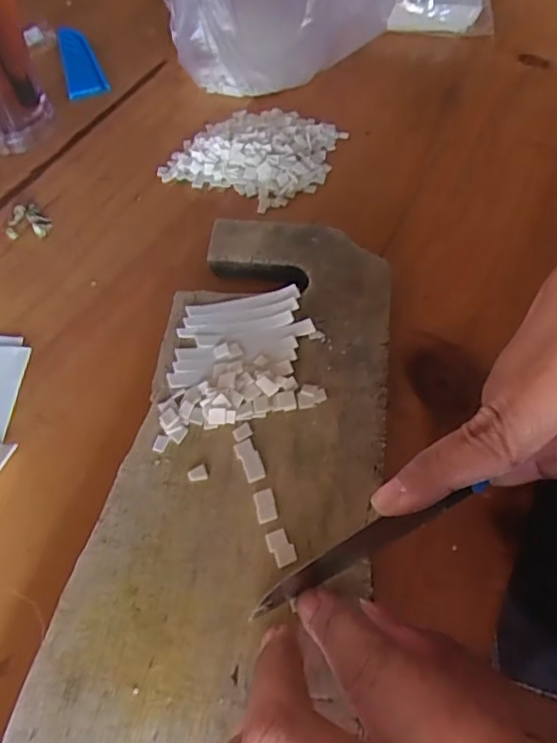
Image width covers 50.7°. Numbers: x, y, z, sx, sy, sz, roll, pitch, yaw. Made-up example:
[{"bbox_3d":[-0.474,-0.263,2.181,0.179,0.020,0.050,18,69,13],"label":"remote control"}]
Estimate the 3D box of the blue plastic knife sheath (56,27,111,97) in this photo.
[{"bbox_3d":[-0.138,-0.218,0.412,0.027,0.006,0.085,-14,57,-9],"label":"blue plastic knife sheath"}]

